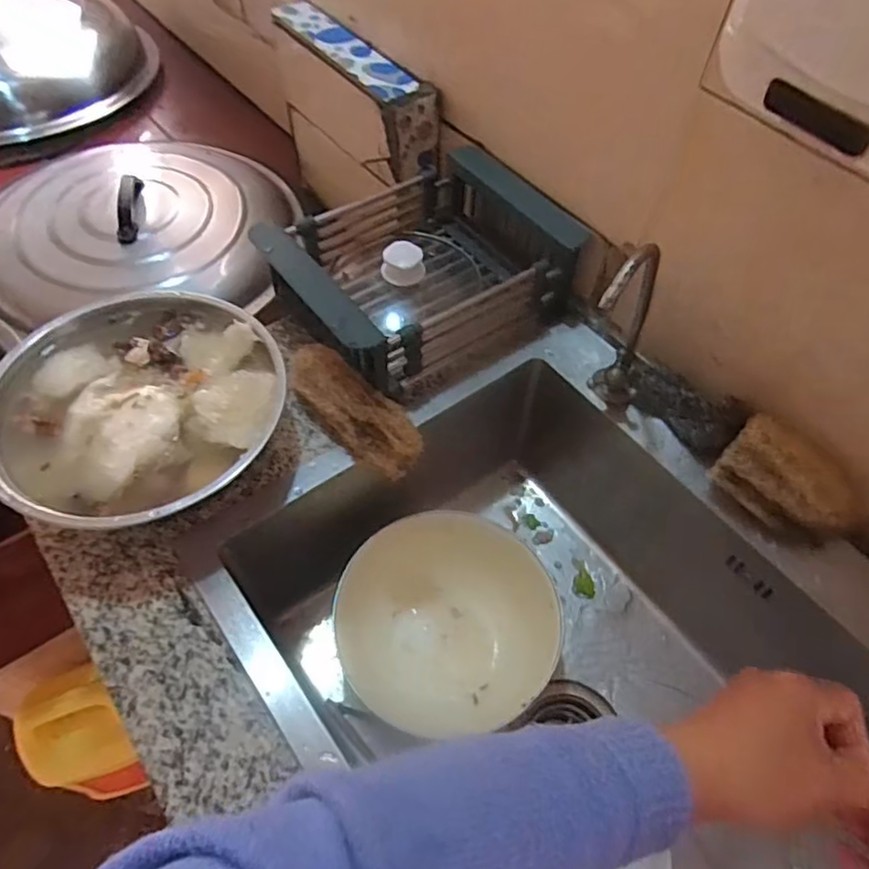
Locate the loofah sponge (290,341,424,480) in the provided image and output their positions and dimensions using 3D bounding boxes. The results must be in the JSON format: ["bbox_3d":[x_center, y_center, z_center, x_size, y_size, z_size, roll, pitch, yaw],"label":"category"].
[{"bbox_3d":[-0.072,-0.021,0.571,0.142,0.041,0.054,40,60,23],"label":"loofah sponge"}]

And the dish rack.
[{"bbox_3d":[-0.018,-0.161,0.626,0.257,0.103,0.195,-32,61,-25],"label":"dish rack"}]

